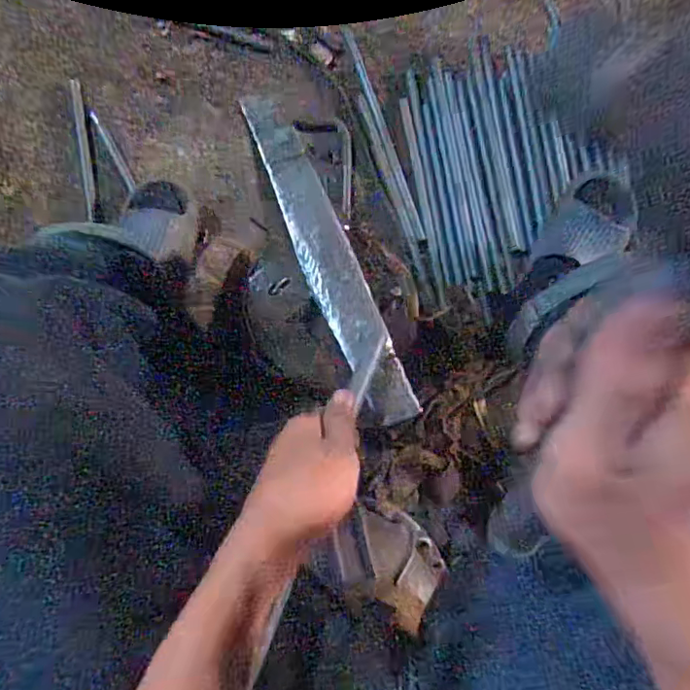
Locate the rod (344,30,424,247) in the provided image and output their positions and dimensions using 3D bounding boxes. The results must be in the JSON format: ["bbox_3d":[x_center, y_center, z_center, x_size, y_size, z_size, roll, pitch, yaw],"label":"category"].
[{"bbox_3d":[0.060,-0.316,0.812,0.017,0.008,0.337,-18,86,-7],"label":"rod"}]

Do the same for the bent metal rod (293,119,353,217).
[{"bbox_3d":[-0.007,-0.276,0.813,0.070,0.007,0.161,-28,89,-5],"label":"bent metal rod"}]

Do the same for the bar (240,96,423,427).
[{"bbox_3d":[-0.014,-0.074,0.449,0.044,0.009,0.291,-21,83,-8],"label":"bar"}]

